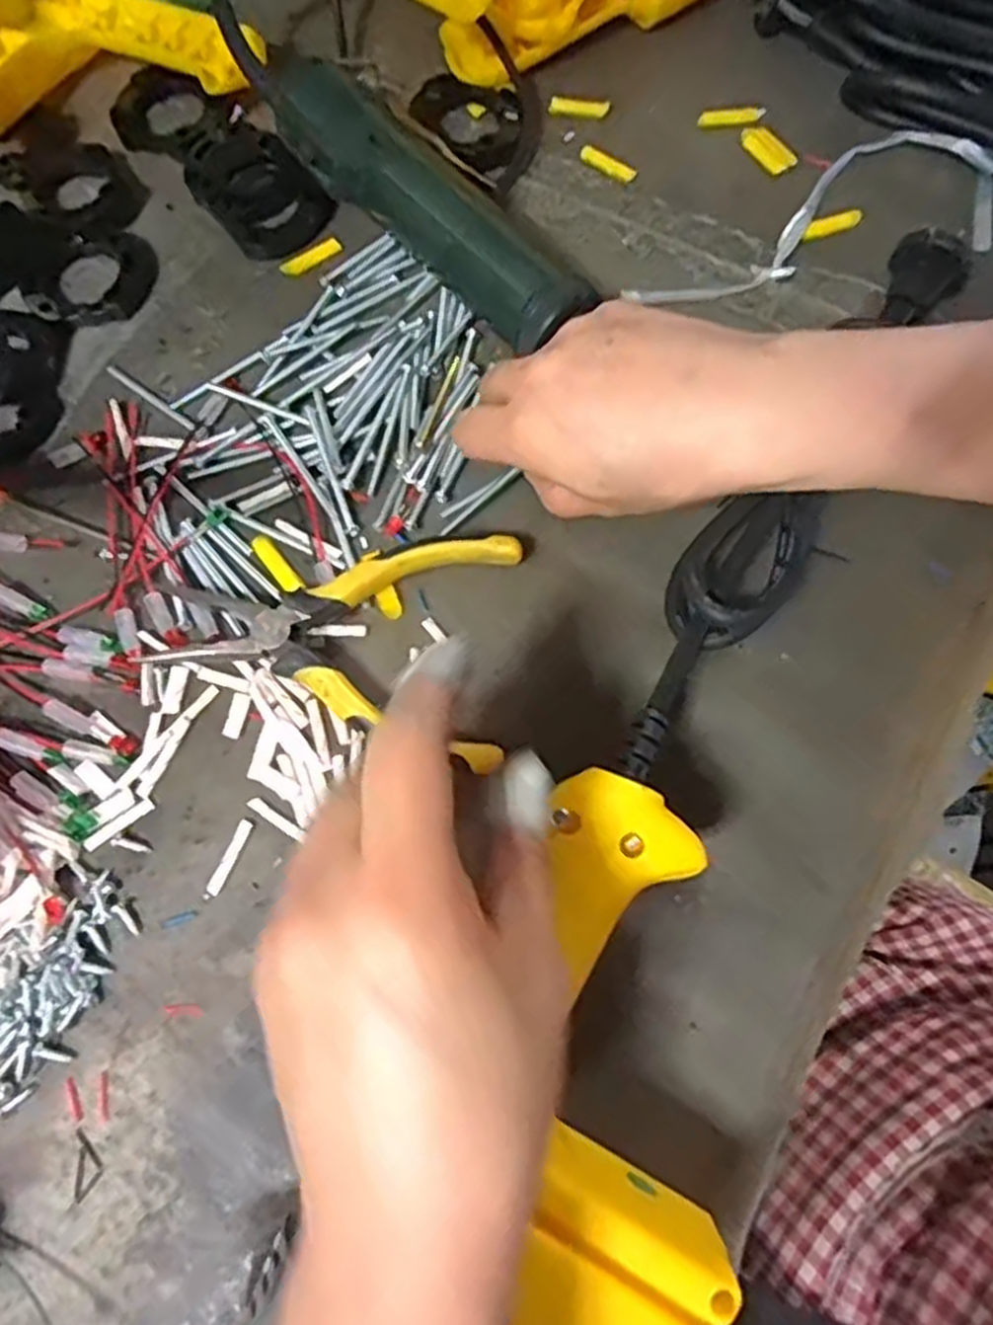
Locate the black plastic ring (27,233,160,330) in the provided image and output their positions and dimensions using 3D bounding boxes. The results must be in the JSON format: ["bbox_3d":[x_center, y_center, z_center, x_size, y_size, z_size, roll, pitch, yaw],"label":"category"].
[{"bbox_3d":[-0.196,-0.190,0.383,0.053,0.011,0.055,0,72,1],"label":"black plastic ring"}]

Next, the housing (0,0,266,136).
[{"bbox_3d":[-0.212,-0.330,0.412,0.170,0.033,0.118,-14,72,-3],"label":"housing"}]

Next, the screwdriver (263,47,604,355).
[{"bbox_3d":[-0.033,-0.207,0.359,0.045,0.049,0.185,-44,76,-12],"label":"screwdriver"}]

